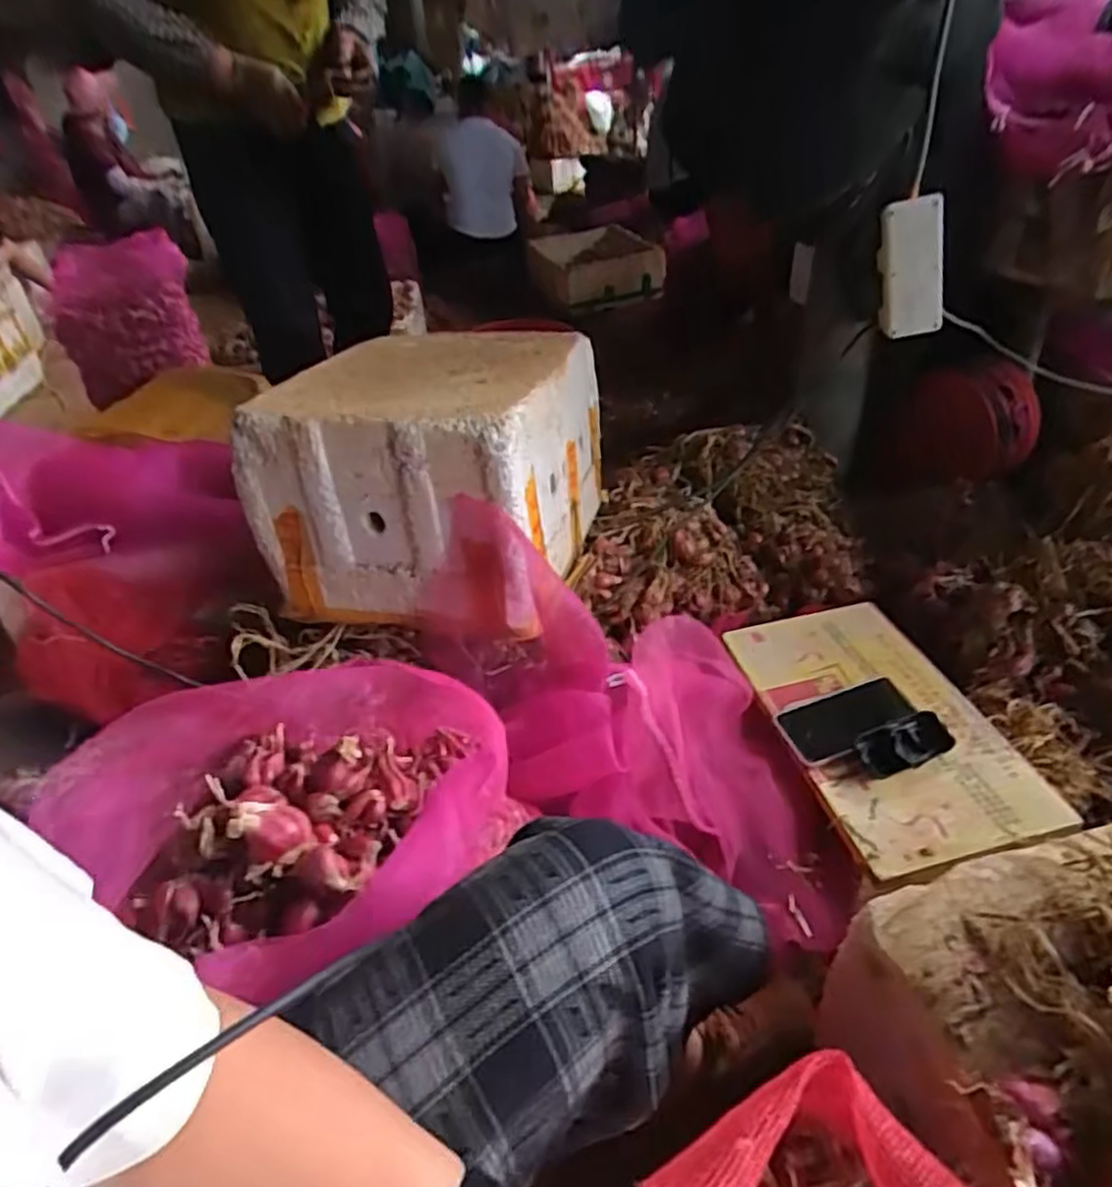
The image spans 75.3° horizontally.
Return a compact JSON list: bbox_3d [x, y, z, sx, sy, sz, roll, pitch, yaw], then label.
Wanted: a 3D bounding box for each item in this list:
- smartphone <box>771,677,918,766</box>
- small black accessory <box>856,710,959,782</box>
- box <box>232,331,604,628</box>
[{"bbox_3d":[0.340,0.146,0.844,0.152,0.013,0.086,-17,35,-3],"label":"smartphone"},{"bbox_3d":[0.386,0.170,0.804,0.100,0.034,0.049,-15,38,-15],"label":"small black accessory"},{"bbox_3d":[-0.164,-0.188,1.030,0.377,0.276,0.409,7,38,15],"label":"box"}]

